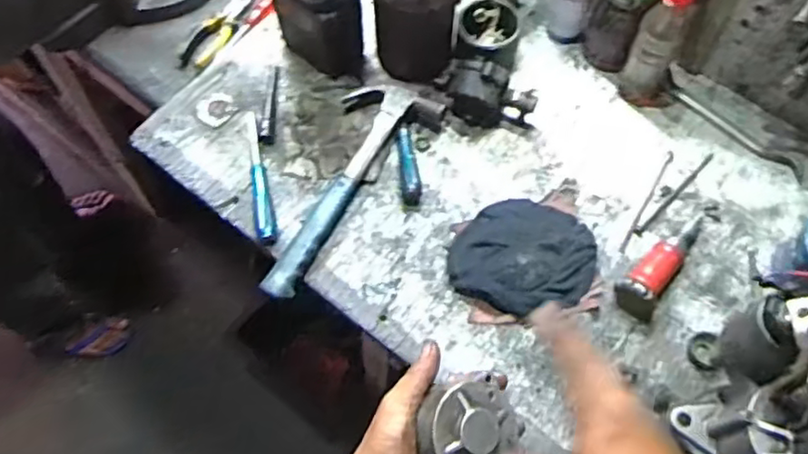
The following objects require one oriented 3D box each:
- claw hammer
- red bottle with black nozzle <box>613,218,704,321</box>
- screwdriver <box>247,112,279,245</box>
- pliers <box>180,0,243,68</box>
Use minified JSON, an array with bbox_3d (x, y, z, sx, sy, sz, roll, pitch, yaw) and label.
[{"bbox_3d":[-0.090,-0.063,0.836,0.117,0.032,0.321,34,69,14],"label":"claw hammer"},{"bbox_3d":[0.317,0.035,0.782,0.051,0.053,0.159,39,70,16],"label":"red bottle with black nozzle"},{"bbox_3d":[-0.190,-0.067,0.850,0.024,0.030,0.194,-12,66,-7],"label":"screwdriver"},{"bbox_3d":[-0.279,-0.295,0.986,0.048,0.025,0.149,23,67,9],"label":"pliers"}]

